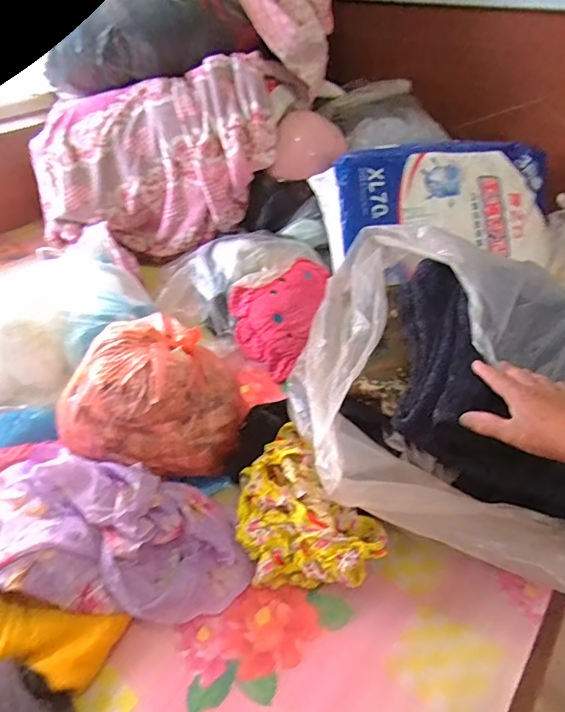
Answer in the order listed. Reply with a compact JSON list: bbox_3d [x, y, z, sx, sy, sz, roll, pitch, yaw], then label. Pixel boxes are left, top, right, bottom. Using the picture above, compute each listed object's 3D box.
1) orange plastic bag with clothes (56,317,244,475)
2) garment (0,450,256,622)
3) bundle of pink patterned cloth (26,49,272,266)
[{"bbox_3d":[-0.216,0.051,0.804,0.280,0.163,0.273,8,42,10],"label":"orange plastic bag with clothes"},{"bbox_3d":[-0.255,0.255,0.694,0.404,0.114,0.210,2,41,4],"label":"garment"},{"bbox_3d":[-0.338,-0.515,1.260,0.681,0.427,0.222,4,42,7],"label":"bundle of pink patterned cloth"}]

